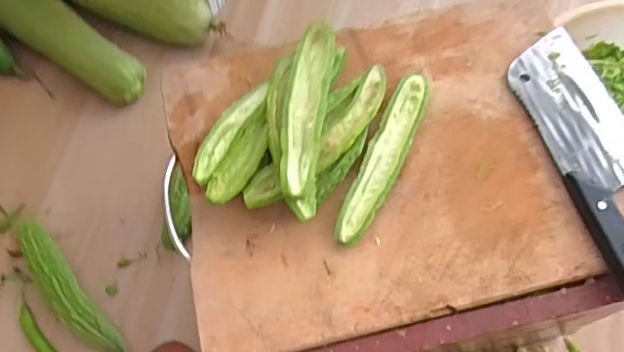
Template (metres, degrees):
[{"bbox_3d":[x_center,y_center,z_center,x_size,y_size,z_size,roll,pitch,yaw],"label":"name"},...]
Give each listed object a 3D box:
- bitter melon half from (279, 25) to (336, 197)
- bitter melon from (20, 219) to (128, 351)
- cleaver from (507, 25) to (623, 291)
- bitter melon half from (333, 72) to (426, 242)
[{"bbox_3d":[-0.005,-0.060,0.498,0.036,0.029,0.177,6,66,5],"label":"bitter melon half"},{"bbox_3d":[-0.312,0.138,0.715,0.049,0.043,0.225,-38,70,-14],"label":"bitter melon"},{"bbox_3d":[0.255,-0.016,0.502,0.079,0.018,0.273,-16,66,-5],"label":"cleaver"},{"bbox_3d":[0.066,-0.018,0.516,0.034,0.011,0.174,21,68,11],"label":"bitter melon half"}]

